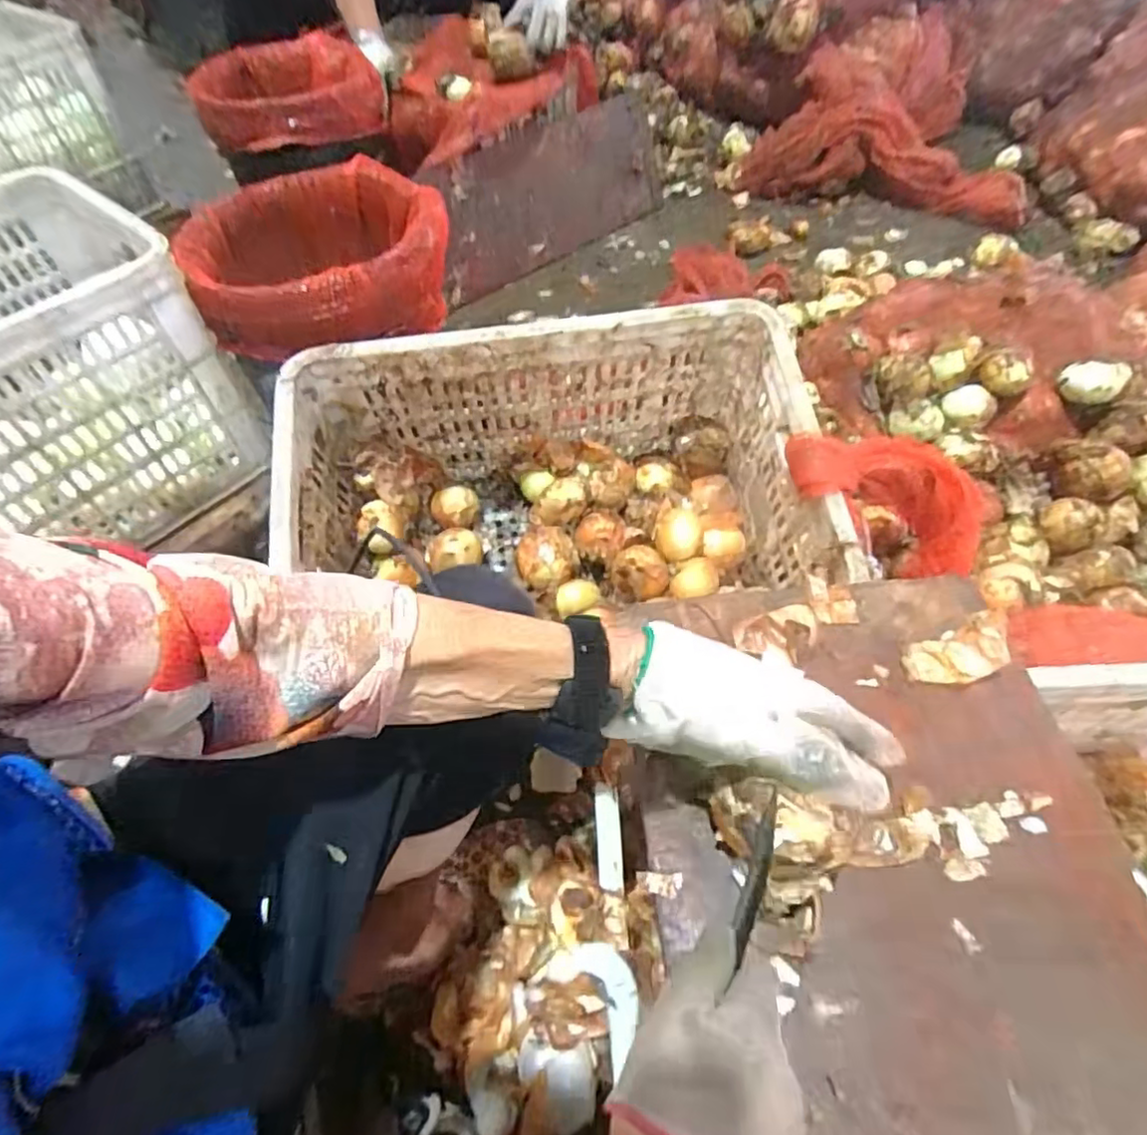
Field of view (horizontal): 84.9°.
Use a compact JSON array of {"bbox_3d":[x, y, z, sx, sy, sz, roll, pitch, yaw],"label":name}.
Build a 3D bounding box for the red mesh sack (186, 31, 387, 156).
[{"bbox_3d":[-0.502,-0.826,1.101,0.300,0.083,0.304,-27,58,-16],"label":"red mesh sack"}]

